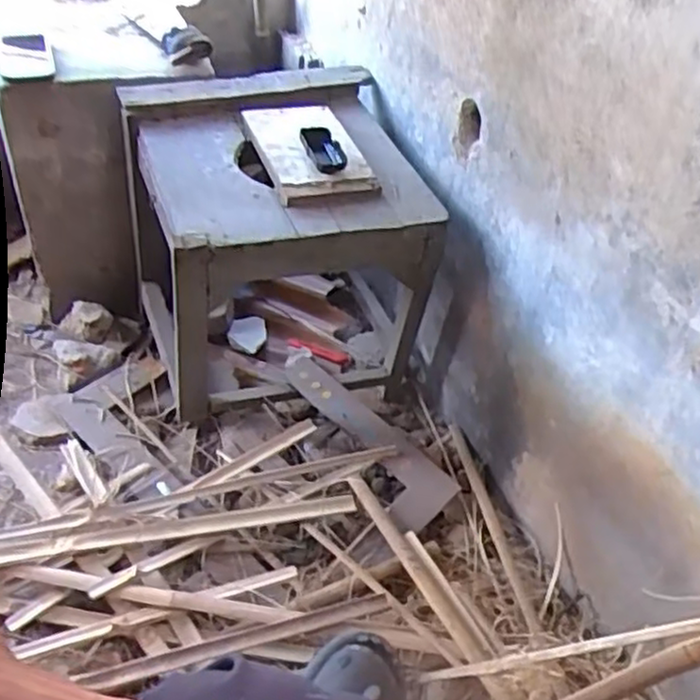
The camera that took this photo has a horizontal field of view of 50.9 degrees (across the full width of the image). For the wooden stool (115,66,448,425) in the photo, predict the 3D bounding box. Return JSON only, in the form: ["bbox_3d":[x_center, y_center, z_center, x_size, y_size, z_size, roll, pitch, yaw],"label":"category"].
[{"bbox_3d":[-0.115,-0.183,1.310,0.442,0.440,0.473,-12,46,-18],"label":"wooden stool"}]

